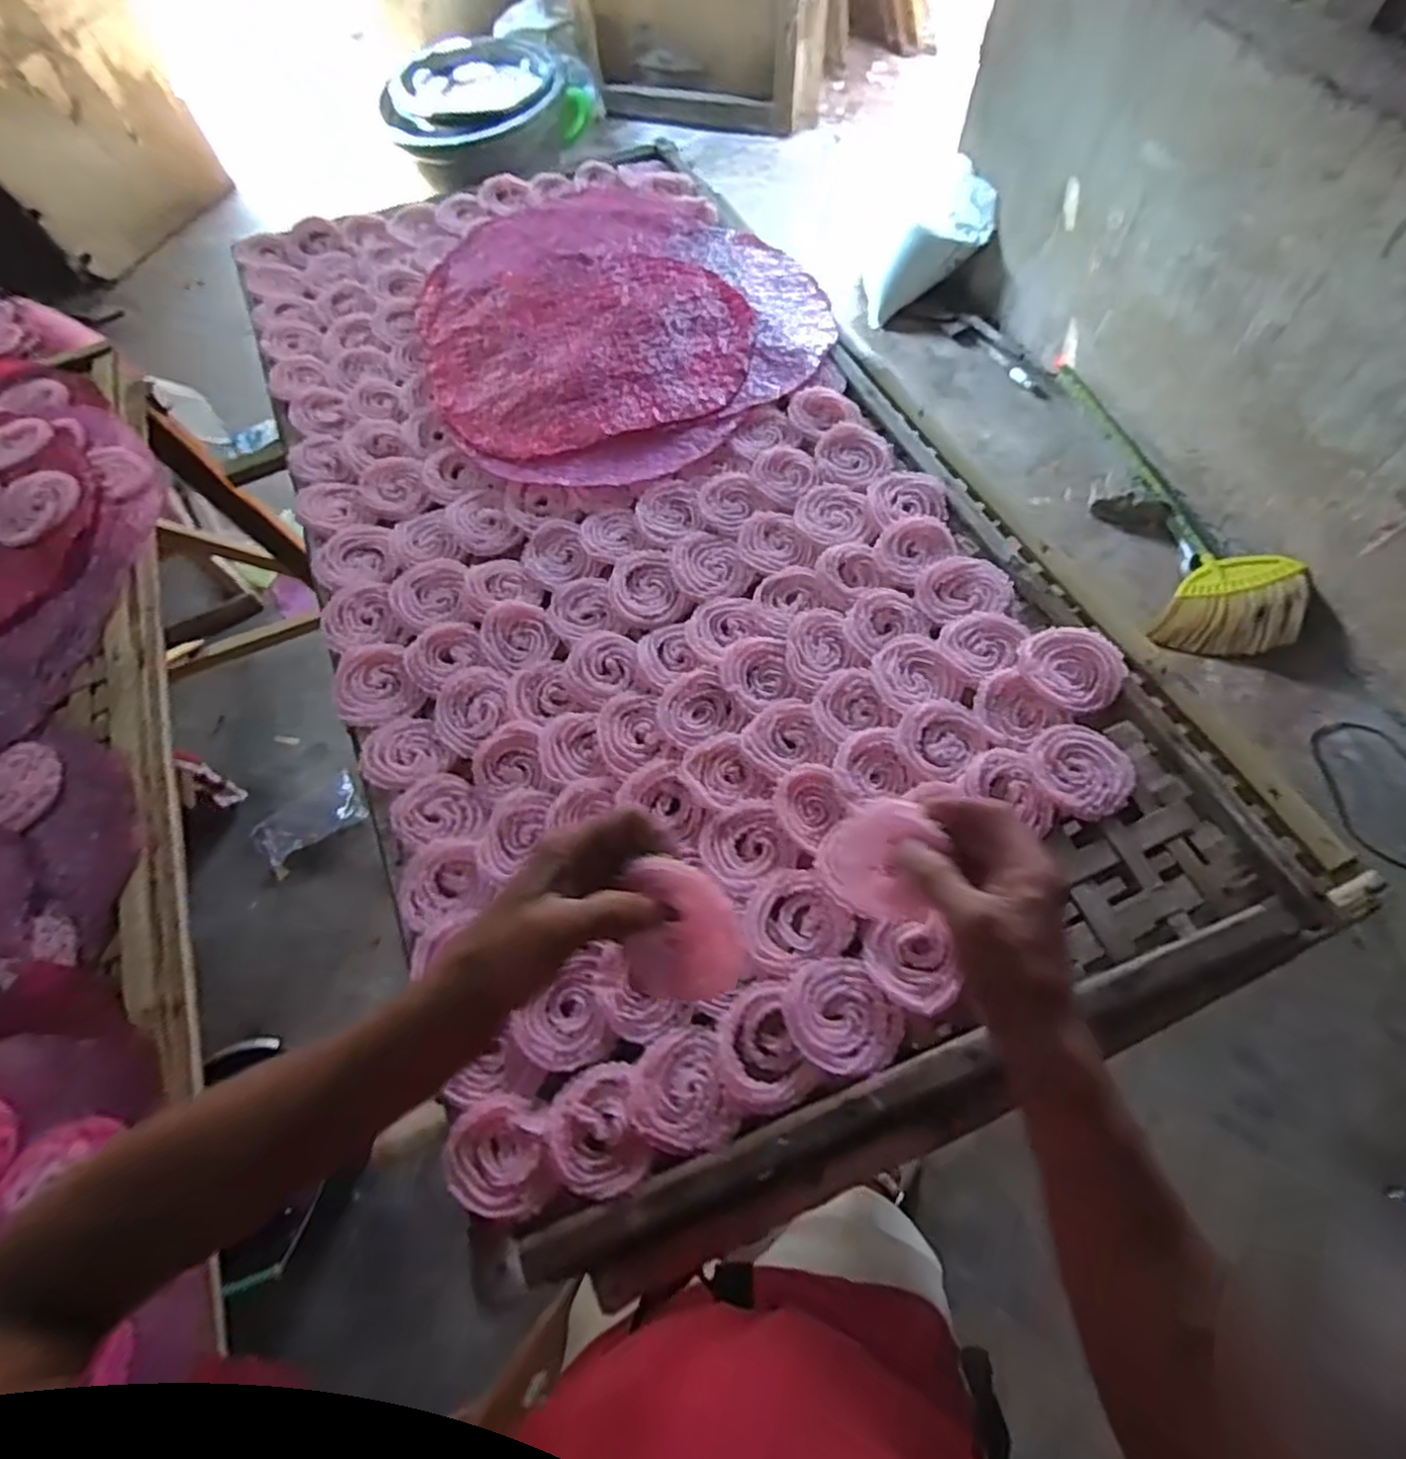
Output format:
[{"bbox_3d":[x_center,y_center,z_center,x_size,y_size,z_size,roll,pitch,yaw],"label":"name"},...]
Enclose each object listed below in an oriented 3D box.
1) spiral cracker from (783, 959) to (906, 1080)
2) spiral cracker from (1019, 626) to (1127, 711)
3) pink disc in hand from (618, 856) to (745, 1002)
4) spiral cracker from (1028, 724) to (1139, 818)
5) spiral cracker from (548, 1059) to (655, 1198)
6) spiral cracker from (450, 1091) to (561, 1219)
[{"bbox_3d":[0.097,0.200,0.477,0.069,0.009,0.080,-38,69,-13],"label":"spiral cracker"},{"bbox_3d":[0.307,-0.053,0.570,0.074,0.015,0.078,-1,66,3],"label":"spiral cracker"},{"bbox_3d":[-0.015,0.101,0.350,0.062,0.015,0.069,-11,90,15],"label":"pink disc in hand"},{"bbox_3d":[0.298,0.030,0.535,0.075,0.008,0.075,-1,66,3],"label":"spiral cracker"},{"bbox_3d":[-0.070,0.268,0.461,0.061,0.014,0.075,-18,66,-5],"label":"spiral cracker"},{"bbox_3d":[-0.131,0.283,0.452,0.075,0.018,0.061,25,70,14],"label":"spiral cracker"}]

